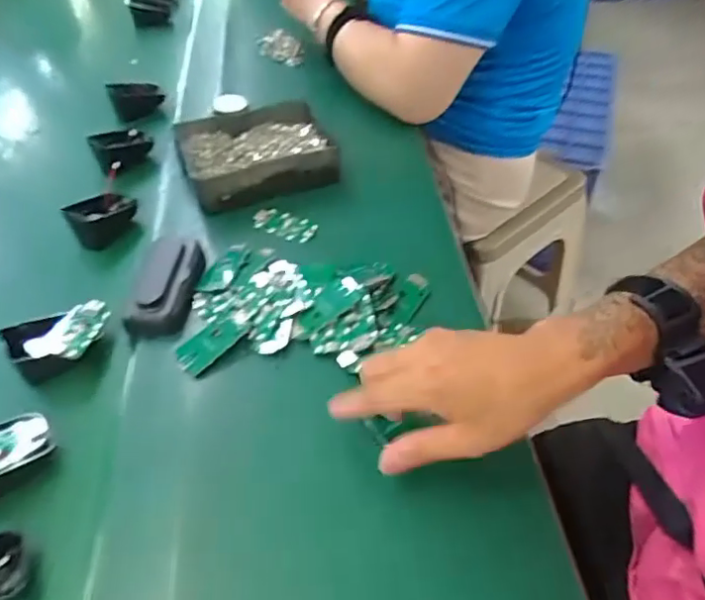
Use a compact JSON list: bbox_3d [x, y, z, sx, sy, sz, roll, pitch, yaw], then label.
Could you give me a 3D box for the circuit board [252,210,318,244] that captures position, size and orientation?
[{"bbox_3d":[-0.068,-0.078,0.577,0.064,0.012,0.030,17,52,16],"label":"circuit board"}]

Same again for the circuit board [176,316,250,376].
[{"bbox_3d":[-0.116,0.035,0.465,0.055,0.007,0.034,-39,52,-19],"label":"circuit board"}]

